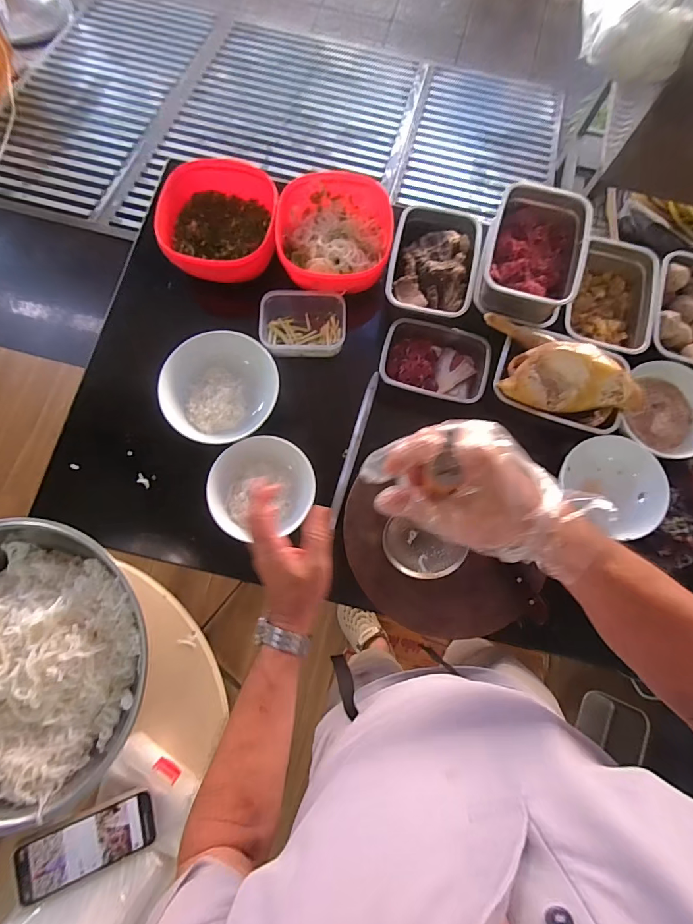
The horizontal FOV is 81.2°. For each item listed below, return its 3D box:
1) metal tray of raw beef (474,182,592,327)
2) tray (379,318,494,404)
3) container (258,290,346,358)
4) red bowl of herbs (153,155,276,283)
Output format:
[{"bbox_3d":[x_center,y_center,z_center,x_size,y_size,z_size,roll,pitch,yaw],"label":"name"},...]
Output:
[{"bbox_3d":[0.306,-0.350,0.674,0.149,0.070,0.227,13,79,1],"label":"metal tray of raw beef"},{"bbox_3d":[0.156,-0.180,0.725,0.184,0.045,0.136,11,79,1],"label":"tray"},{"bbox_3d":[-0.078,-0.253,0.743,0.154,0.052,0.116,-2,79,-2],"label":"container"},{"bbox_3d":[-0.238,-0.459,0.772,0.205,0.081,0.251,-6,79,-2],"label":"red bowl of herbs"}]

